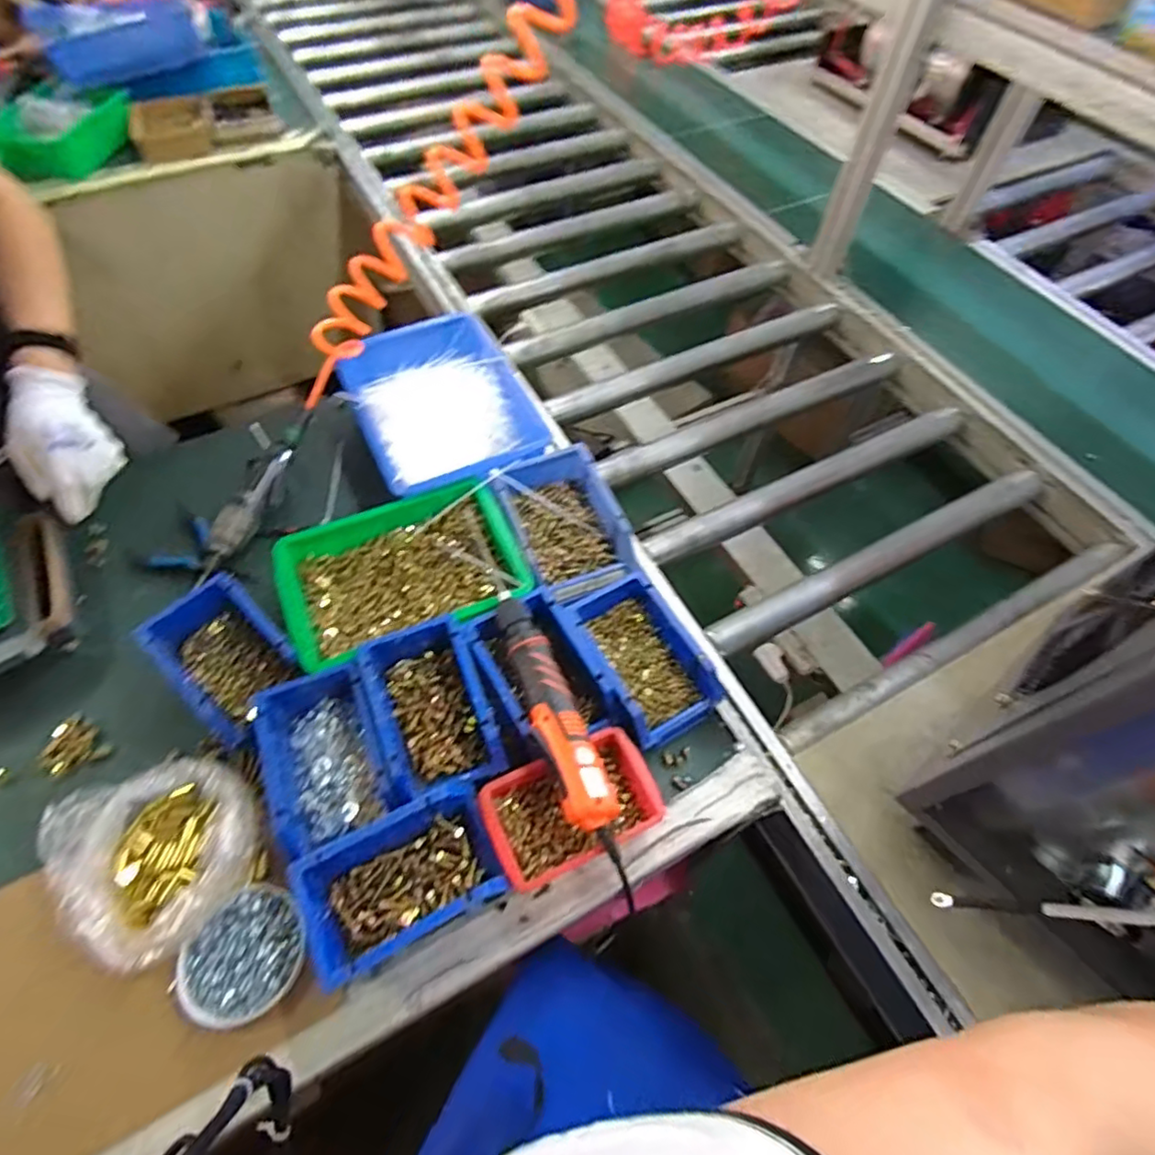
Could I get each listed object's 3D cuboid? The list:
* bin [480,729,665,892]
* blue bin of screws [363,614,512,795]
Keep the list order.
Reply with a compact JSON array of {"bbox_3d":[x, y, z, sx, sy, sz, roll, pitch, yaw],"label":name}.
[{"bbox_3d":[-0.005,0.216,0.574,0.152,0.051,0.096,-20,60,-13],"label":"bin"},{"bbox_3d":[-0.142,0.130,0.604,0.100,0.061,0.156,-21,60,-13],"label":"blue bin of screws"}]

